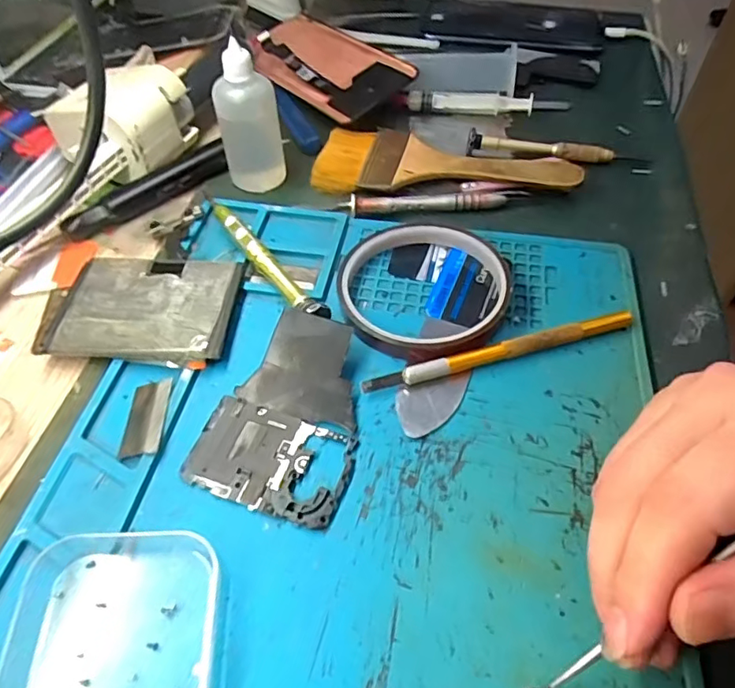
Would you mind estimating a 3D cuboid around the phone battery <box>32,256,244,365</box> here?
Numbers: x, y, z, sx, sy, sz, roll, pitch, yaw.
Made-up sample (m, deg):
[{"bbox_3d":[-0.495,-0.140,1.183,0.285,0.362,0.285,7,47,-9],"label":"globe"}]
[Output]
[{"bbox_3d":[-0.114,-0.018,0.275,0.091,0.010,0.063,3,52,2],"label":"phone battery"}]

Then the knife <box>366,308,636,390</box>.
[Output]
[{"bbox_3d":[0.063,0.004,0.257,0.133,0.009,0.008,-14,54,-11],"label":"knife"}]

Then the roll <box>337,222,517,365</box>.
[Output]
[{"bbox_3d":[0.027,-0.029,0.280,0.085,0.015,0.086,0,52,0],"label":"roll"}]

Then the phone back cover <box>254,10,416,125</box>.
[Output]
[{"bbox_3d":[-0.041,-0.221,0.425,0.073,0.024,0.168,-34,60,-23],"label":"phone back cover"}]

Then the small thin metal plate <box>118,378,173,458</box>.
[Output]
[{"bbox_3d":[-0.097,0.032,0.241,0.018,0.004,0.038,-13,46,7],"label":"small thin metal plate"}]

